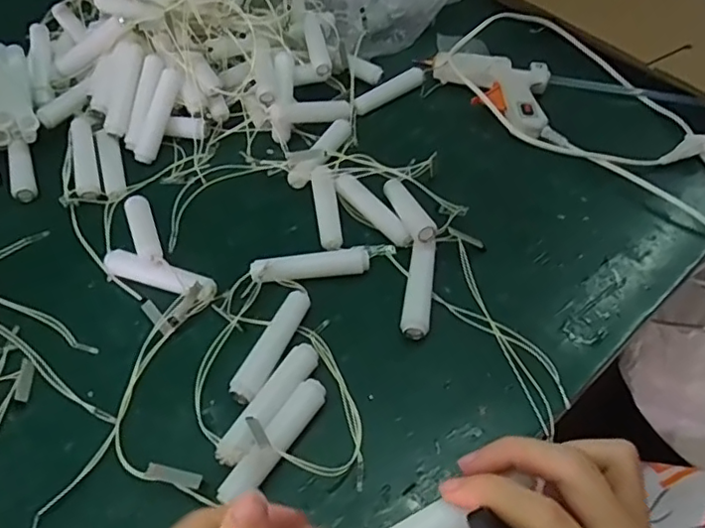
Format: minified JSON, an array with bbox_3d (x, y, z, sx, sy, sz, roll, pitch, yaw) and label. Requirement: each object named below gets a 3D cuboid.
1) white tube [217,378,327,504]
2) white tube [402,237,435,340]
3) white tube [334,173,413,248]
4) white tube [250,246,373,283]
[{"bbox_3d":[-0.047,0.109,0.361,0.018,0.016,0.087,28,55,22],"label":"white tube"},{"bbox_3d":[0.050,0.018,0.437,0.018,0.015,0.084,7,49,6],"label":"white tube"},{"bbox_3d":[0.017,-0.047,0.490,0.016,0.016,0.093,-30,55,-23],"label":"white tube"},{"bbox_3d":[-0.032,0.002,0.448,0.087,0.018,0.017,-9,50,-7],"label":"white tube"}]

